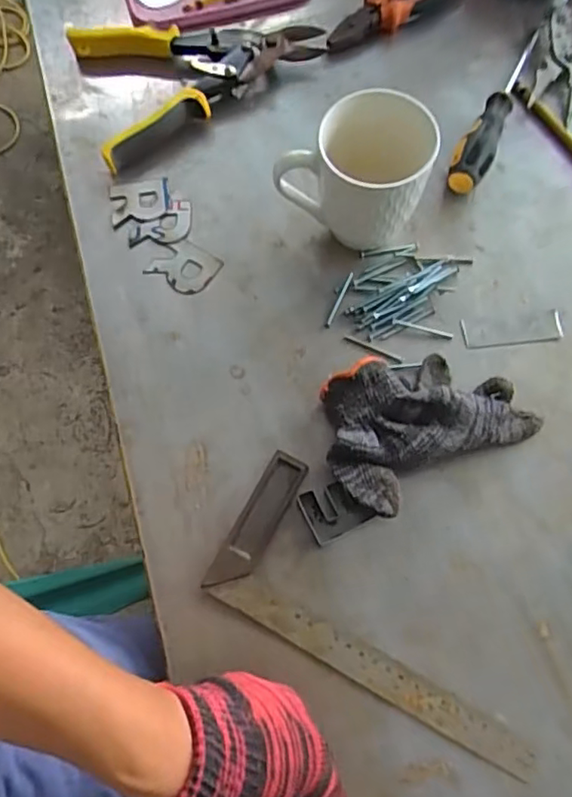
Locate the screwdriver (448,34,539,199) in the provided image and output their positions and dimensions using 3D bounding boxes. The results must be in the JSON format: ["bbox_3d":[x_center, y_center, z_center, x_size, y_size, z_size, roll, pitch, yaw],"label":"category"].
[{"bbox_3d":[0.196,-0.262,0.533,0.030,0.035,0.192,29,74,9],"label":"screwdriver"}]

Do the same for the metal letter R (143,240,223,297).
[{"bbox_3d":[-0.086,-0.111,0.504,0.050,0.005,0.043,34,75,10],"label":"metal letter R"}]

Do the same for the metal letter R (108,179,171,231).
[{"bbox_3d":[-0.128,-0.171,0.522,0.051,0.004,0.040,-11,72,-3],"label":"metal letter R"}]

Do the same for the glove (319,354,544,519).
[{"bbox_3d":[0.099,0.011,0.442,0.154,0.038,0.102,-28,74,-9],"label":"glove"}]

